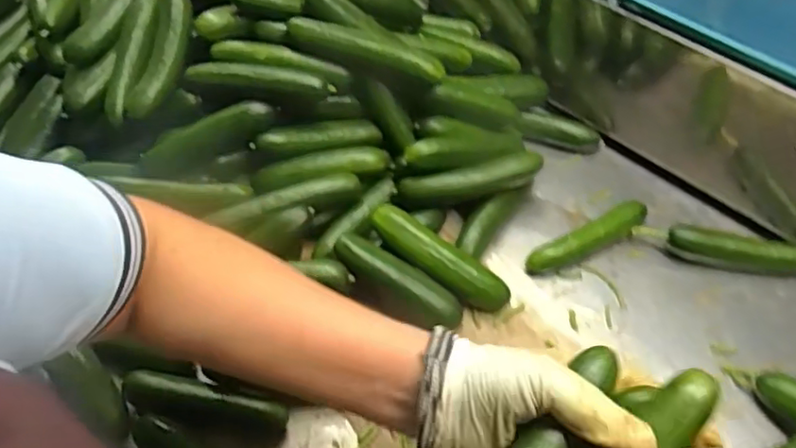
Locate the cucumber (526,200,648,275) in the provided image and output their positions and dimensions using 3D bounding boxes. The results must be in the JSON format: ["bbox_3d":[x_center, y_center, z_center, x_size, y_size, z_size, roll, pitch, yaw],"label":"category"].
[{"bbox_3d":[0.179,0.015,0.574,0.129,0.024,0.026,-25,58,-16],"label":"cucumber"}]

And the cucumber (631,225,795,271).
[{"bbox_3d":[0.304,0.021,0.573,0.163,0.028,0.026,11,55,8],"label":"cucumber"}]

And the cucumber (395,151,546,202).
[{"bbox_3d":[0.068,-0.042,0.573,0.132,0.026,0.024,-10,55,-6],"label":"cucumber"}]

